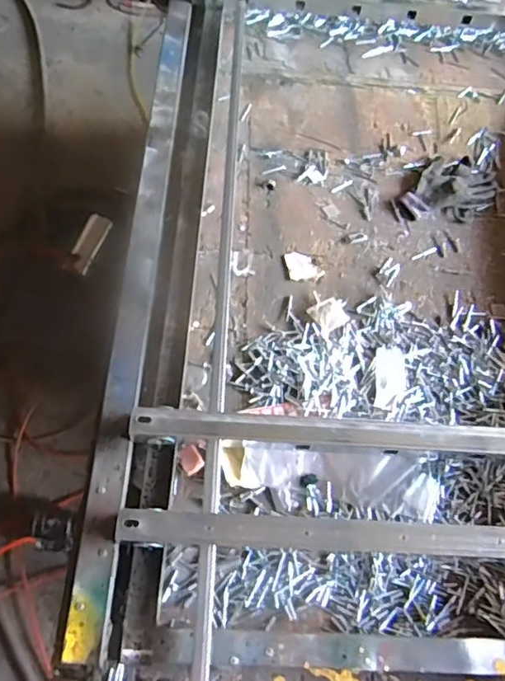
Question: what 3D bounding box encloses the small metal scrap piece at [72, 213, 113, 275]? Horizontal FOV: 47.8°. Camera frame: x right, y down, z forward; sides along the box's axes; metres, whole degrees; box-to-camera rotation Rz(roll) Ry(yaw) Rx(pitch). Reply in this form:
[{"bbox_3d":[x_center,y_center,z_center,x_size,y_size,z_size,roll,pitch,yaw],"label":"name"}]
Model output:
[{"bbox_3d":[-0.506,-0.303,1.769,0.079,0.008,0.219,17,62,5],"label":"small metal scrap piece"}]

